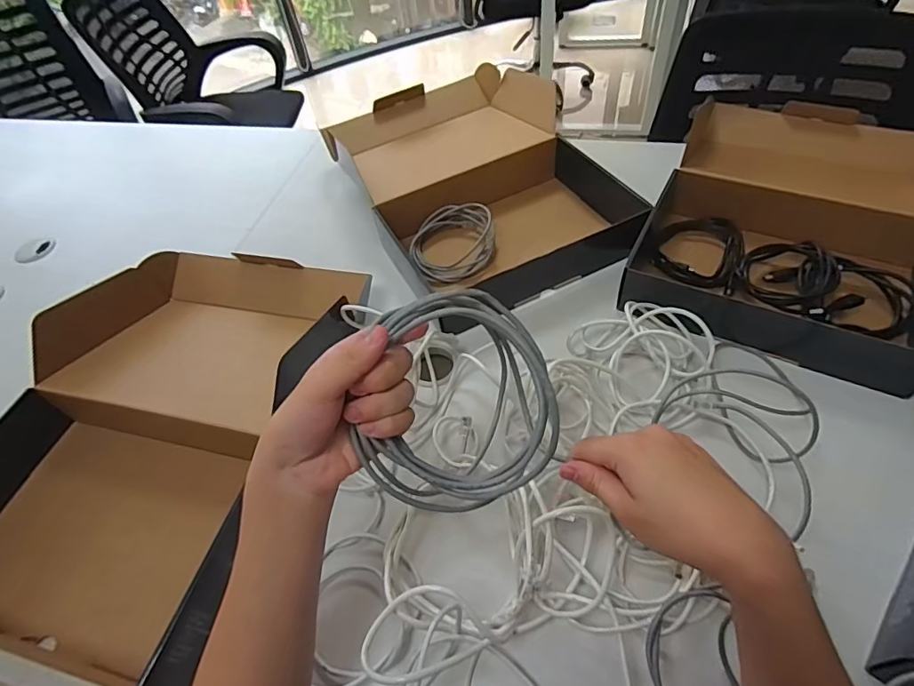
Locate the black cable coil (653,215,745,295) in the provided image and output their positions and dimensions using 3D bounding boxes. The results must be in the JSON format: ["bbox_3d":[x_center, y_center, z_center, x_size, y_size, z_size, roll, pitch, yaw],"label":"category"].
[{"bbox_3d":[0.348,-0.133,0.727,0.112,0.036,0.122,18,56,20],"label":"black cable coil"}]

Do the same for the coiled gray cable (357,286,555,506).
[{"bbox_3d":[0.007,0.043,0.342,0.123,0.048,0.147,17,97,15],"label":"coiled gray cable"}]

